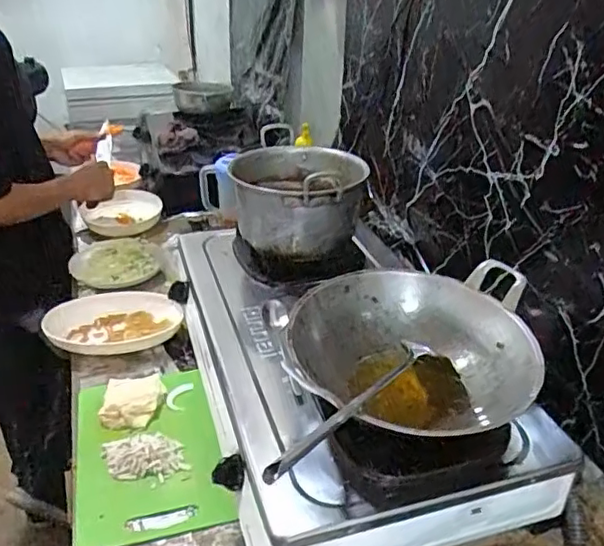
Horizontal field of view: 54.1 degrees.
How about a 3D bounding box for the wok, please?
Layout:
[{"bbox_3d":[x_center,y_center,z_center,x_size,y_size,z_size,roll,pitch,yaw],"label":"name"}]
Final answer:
[{"bbox_3d":[0.132,0.110,0.721,0.286,0.121,0.273,3,30,2],"label":"wok"}]

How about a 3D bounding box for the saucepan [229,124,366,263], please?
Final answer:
[{"bbox_3d":[-0.012,-0.127,1.075,0.212,0.177,0.280,1,30,-1],"label":"saucepan"}]

